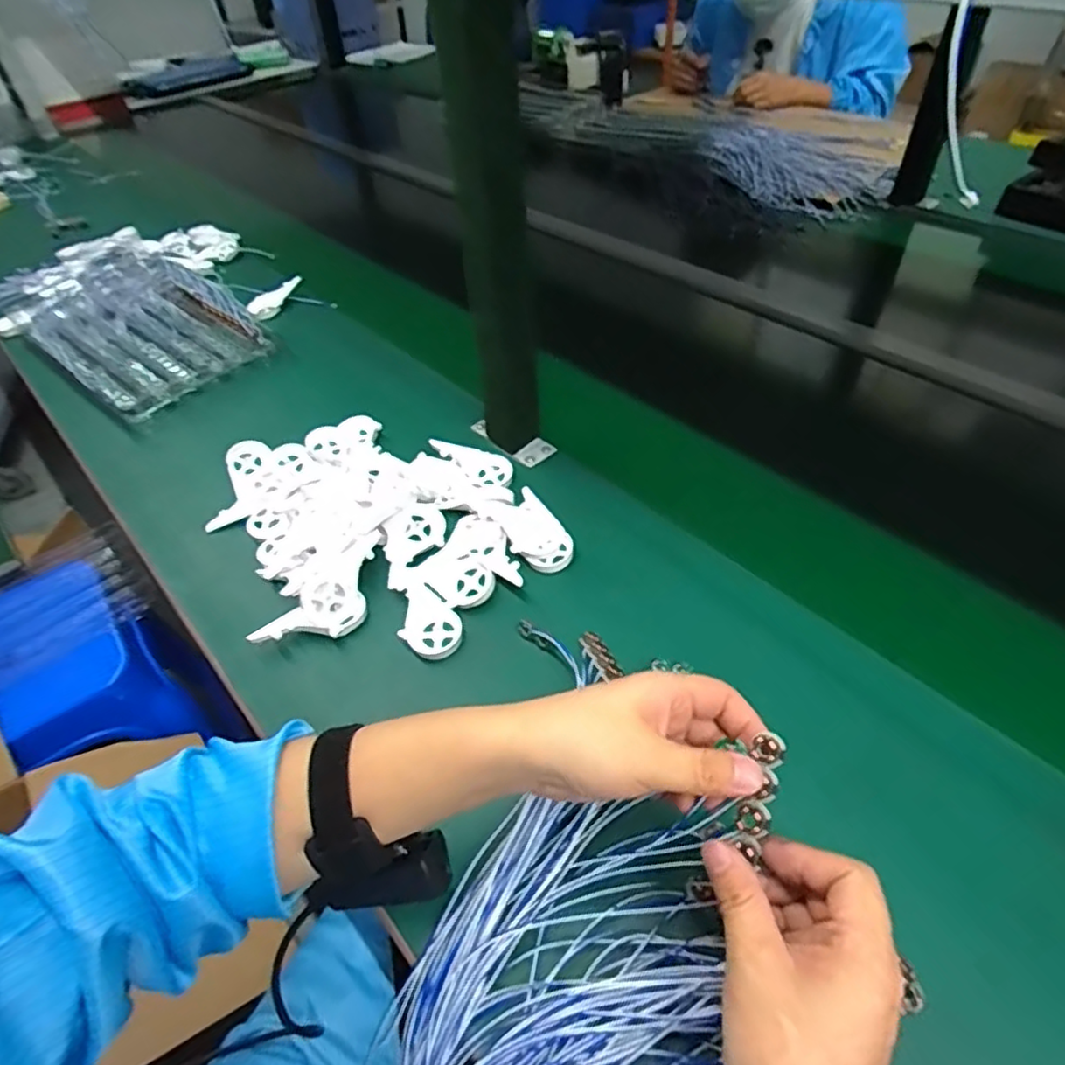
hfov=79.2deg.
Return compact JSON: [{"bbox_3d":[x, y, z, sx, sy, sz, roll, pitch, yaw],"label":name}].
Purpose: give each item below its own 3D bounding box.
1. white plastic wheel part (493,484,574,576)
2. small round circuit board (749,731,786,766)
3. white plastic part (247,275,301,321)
[{"bbox_3d":[0.001,0.000,0.603,0.054,0.024,0.088,-28,51,-20],"label":"white plastic wheel part"},{"bbox_3d":[0.124,0.114,0.334,0.015,0.005,0.013,-37,77,-2],"label":"small round circuit board"},{"bbox_3d":[-0.384,-0.353,0.966,0.093,0.023,0.038,-44,57,-12],"label":"white plastic part"}]

